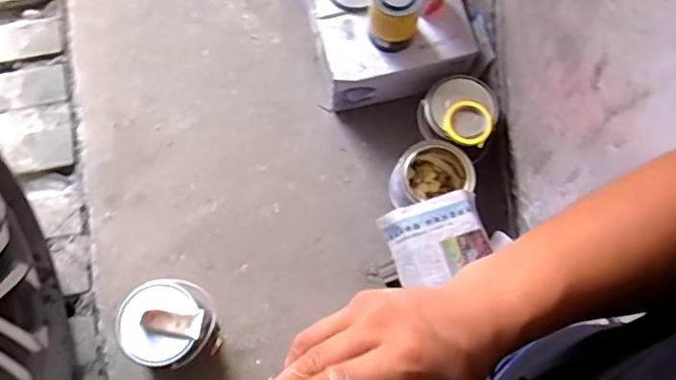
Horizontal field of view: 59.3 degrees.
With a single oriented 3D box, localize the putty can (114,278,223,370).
[{"bbox_3d":[-0.337,0.274,1.189,0.165,0.193,0.159,1,72,-4],"label":"putty can"}]

